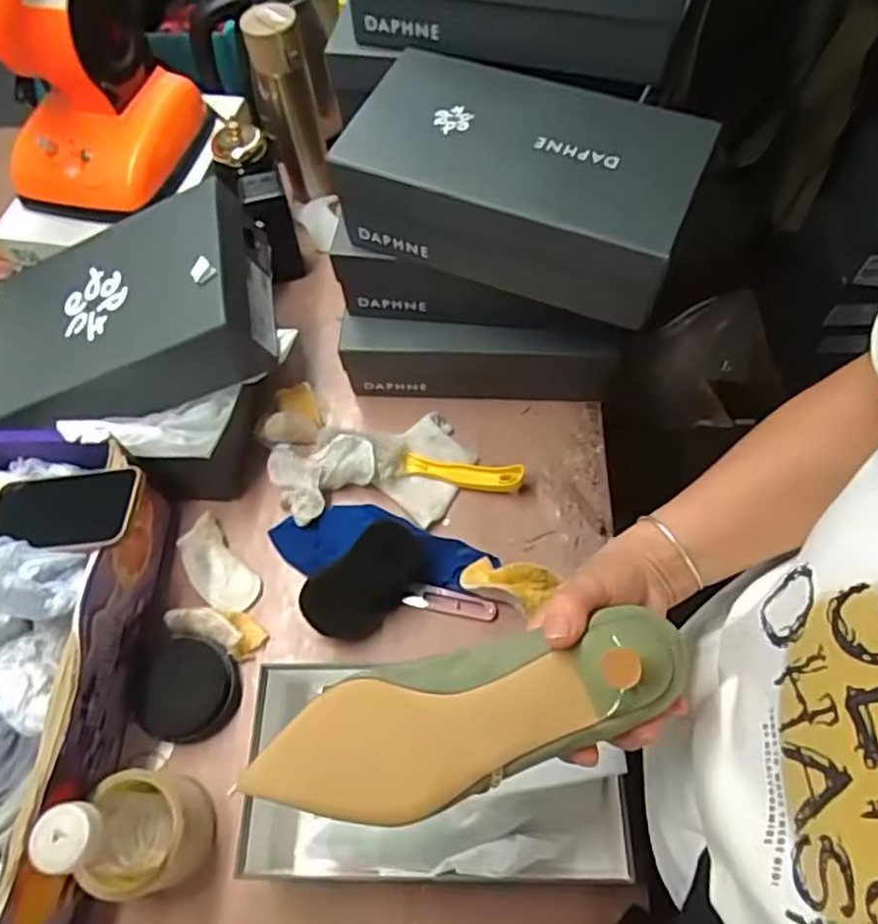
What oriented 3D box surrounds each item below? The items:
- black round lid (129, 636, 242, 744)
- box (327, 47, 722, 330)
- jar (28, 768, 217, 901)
[{"bbox_3d":[-0.241,0.214,0.625,0.096,0.035,0.089,-1,62,2],"label":"black round lid"},{"bbox_3d":[0.073,-0.249,0.595,0.287,0.097,0.173,23,66,14],"label":"box"},{"bbox_3d":[-0.233,0.282,0.507,0.073,0.188,0.087,-10,62,-3],"label":"jar"}]

